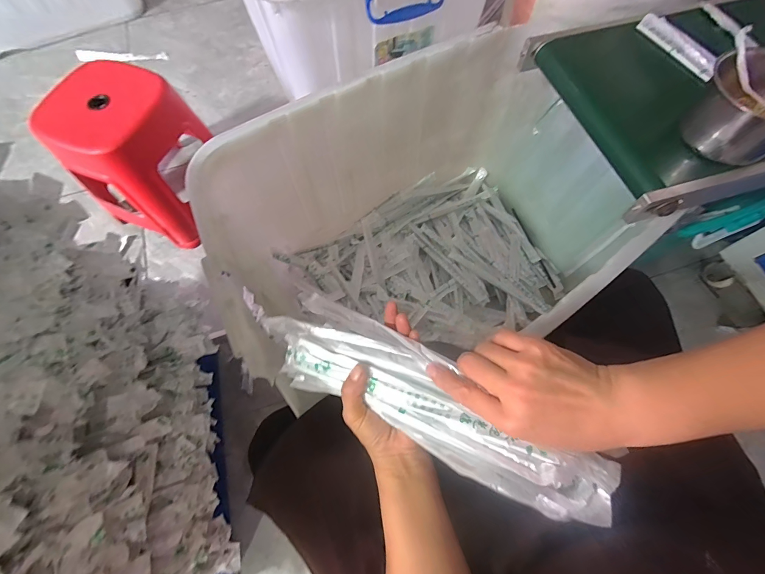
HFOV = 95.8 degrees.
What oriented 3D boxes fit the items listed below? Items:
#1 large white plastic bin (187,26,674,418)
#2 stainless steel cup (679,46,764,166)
[{"bbox_3d":[0.087,-0.114,0.715,0.714,0.407,0.449,-25,70,-8],"label":"large white plastic bin"},{"bbox_3d":[0.478,-0.233,0.452,0.127,0.078,0.126,0,68,1],"label":"stainless steel cup"}]

